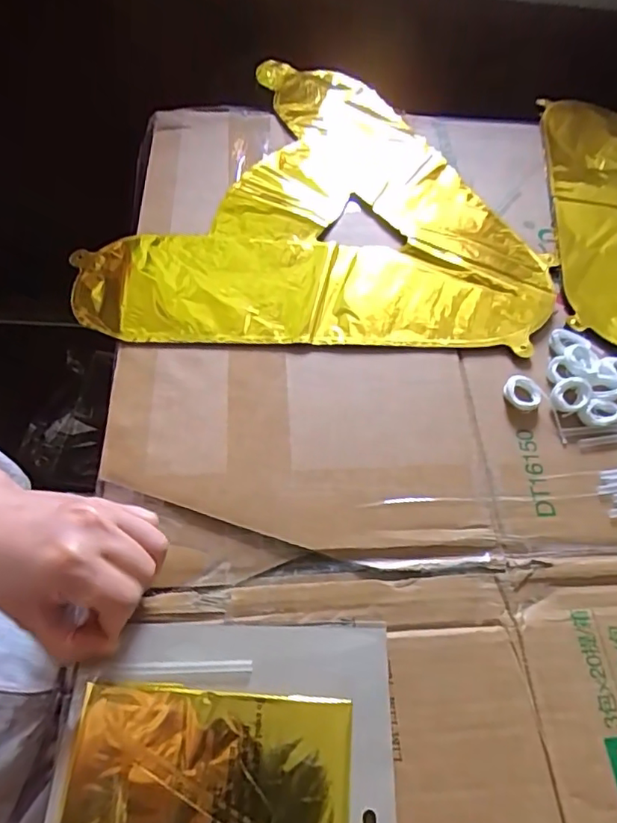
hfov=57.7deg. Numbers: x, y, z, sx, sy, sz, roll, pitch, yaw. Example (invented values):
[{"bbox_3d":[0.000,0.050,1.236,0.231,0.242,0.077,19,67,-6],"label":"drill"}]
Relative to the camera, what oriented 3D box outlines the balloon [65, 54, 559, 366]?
[{"bbox_3d":[0.007,-0.212,0.515,0.369,0.011,0.381,2,59,-4],"label":"balloon"}]

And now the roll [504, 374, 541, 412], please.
[{"bbox_3d":[0.151,-0.013,0.395,0.024,0.007,0.027,-39,69,-24],"label":"roll"}]

